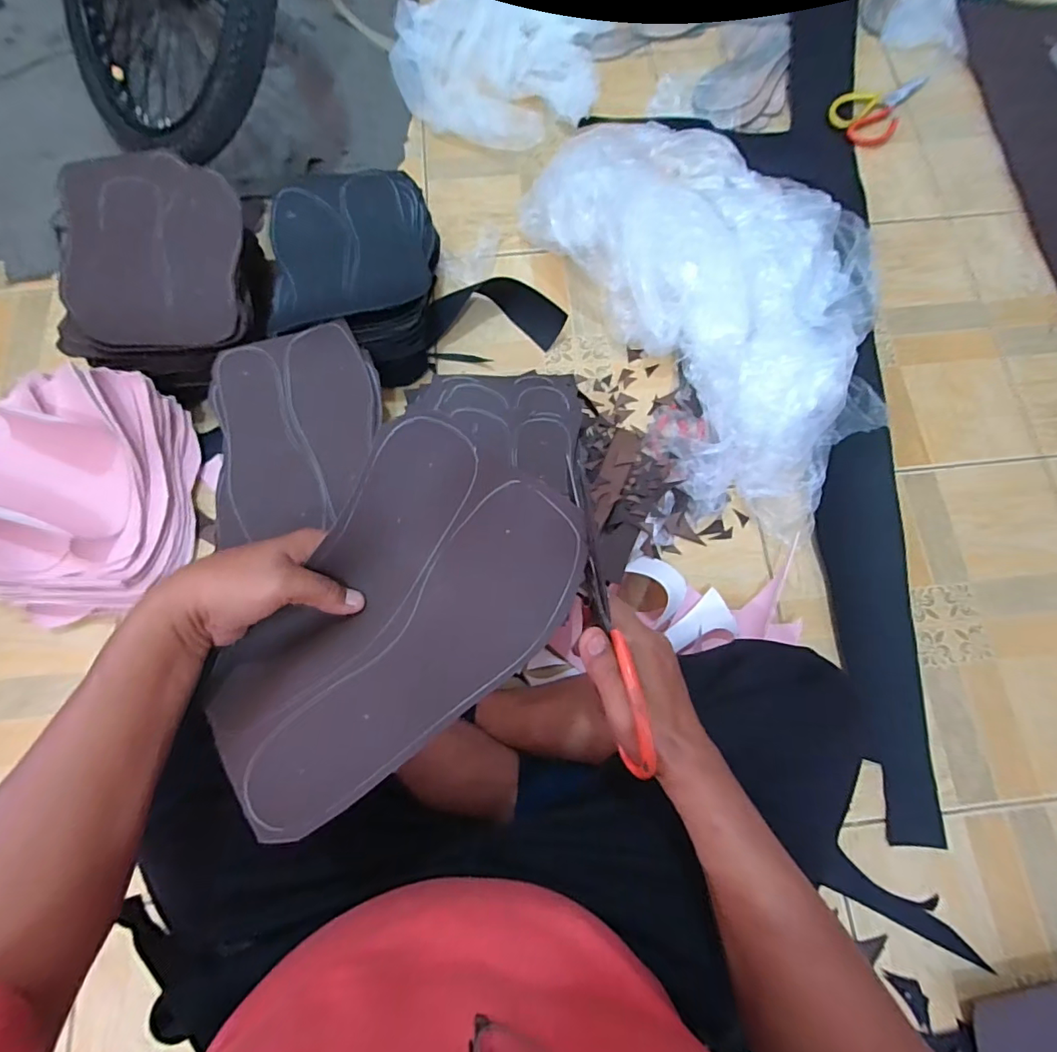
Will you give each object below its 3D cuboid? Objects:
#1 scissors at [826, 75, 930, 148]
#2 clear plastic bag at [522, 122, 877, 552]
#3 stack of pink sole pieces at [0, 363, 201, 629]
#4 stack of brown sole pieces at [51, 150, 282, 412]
[{"bbox_3d":[0.576,-0.702,0.836,0.107,0.007,0.196,39,78,9],"label":"scissors"},{"bbox_3d":[0.273,-0.328,0.674,0.382,0.118,0.642,-25,76,-7],"label":"clear plastic bag"},{"bbox_3d":[-0.530,-0.043,0.587,0.224,0.127,0.293,-6,75,-2],"label":"stack of pink sole pieces"},{"bbox_3d":[-0.457,-0.314,0.648,0.218,0.121,0.296,-3,75,-1],"label":"stack of brown sole pieces"}]

